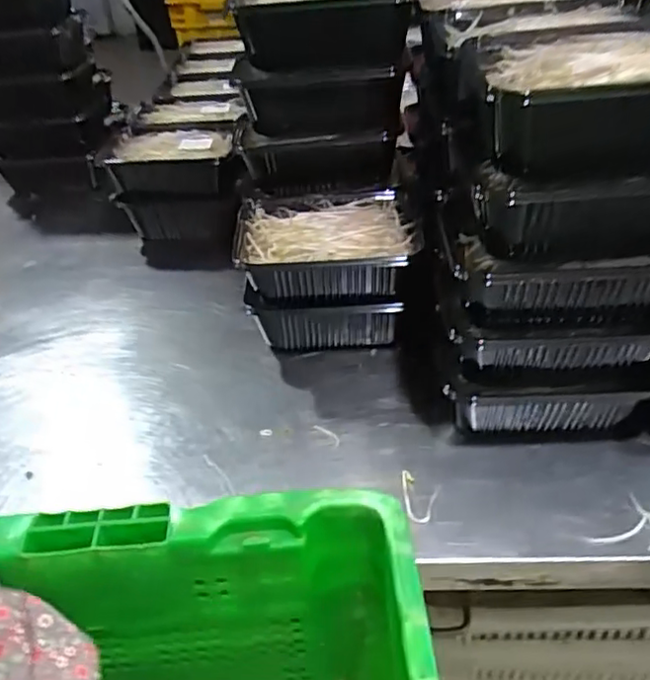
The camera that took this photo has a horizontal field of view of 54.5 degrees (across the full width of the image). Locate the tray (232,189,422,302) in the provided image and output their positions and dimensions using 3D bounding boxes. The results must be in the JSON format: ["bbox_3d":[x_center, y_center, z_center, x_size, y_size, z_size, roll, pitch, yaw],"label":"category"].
[{"bbox_3d":[0.003,-0.091,0.627,0.171,0.059,0.126,-3,39,2],"label":"tray"}]

